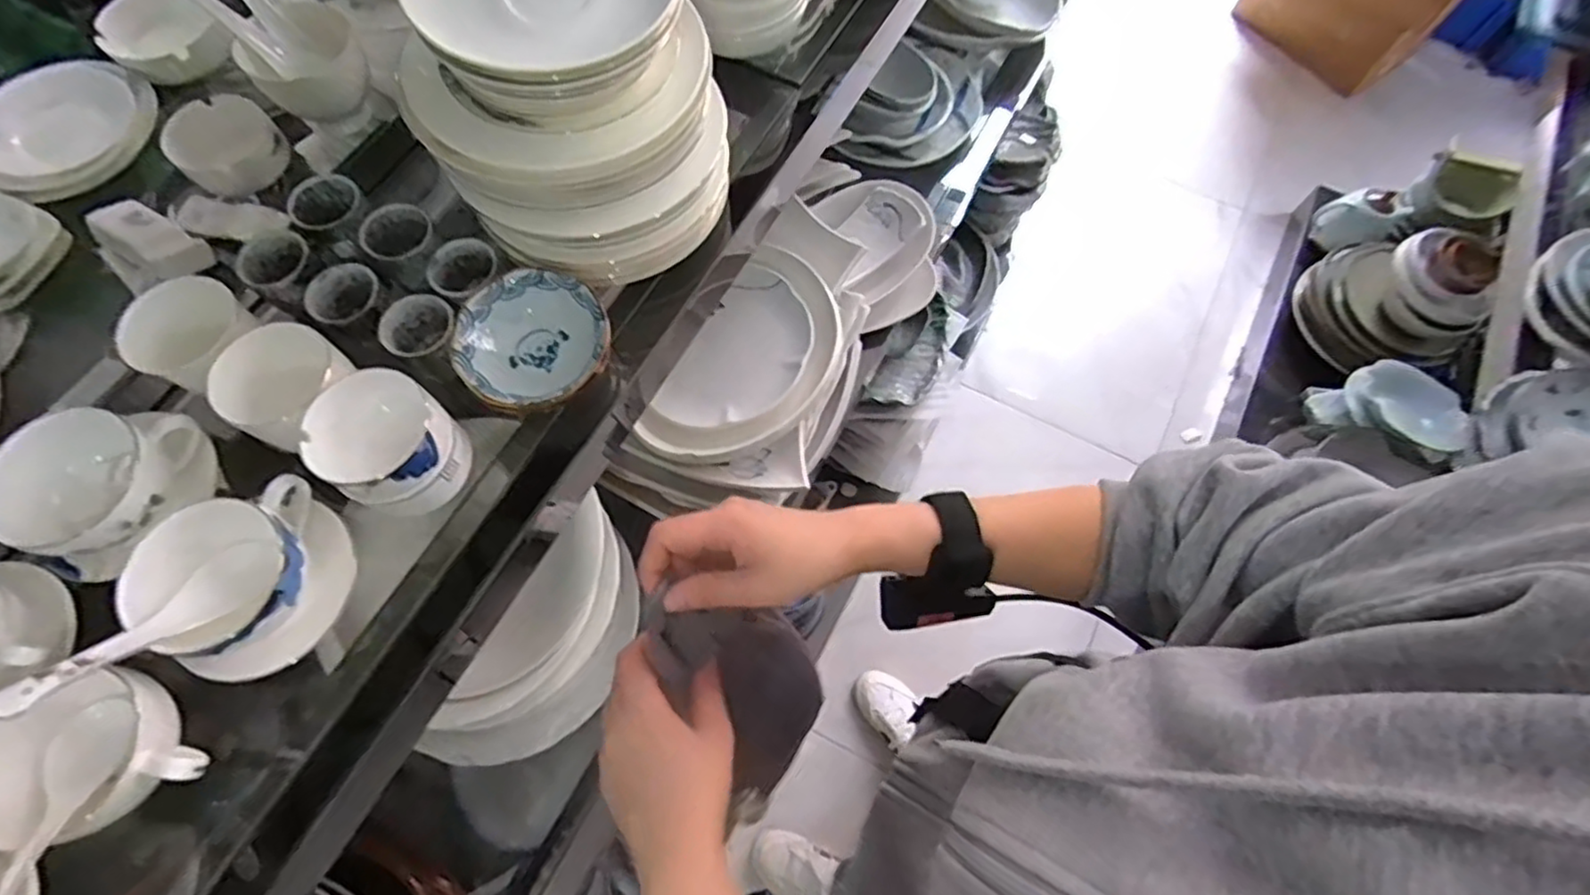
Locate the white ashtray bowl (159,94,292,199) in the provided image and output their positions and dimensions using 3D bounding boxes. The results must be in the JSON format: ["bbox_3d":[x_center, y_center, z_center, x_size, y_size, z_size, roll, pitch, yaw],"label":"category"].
[{"bbox_3d":[-0.450,-0.239,0.545,0.080,0.028,0.073,0,68,-1],"label":"white ashtray bowl"}]

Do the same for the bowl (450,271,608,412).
[{"bbox_3d":[-0.177,-0.070,0.471,0.095,0.033,0.097,0,68,-1],"label":"bowl"}]

